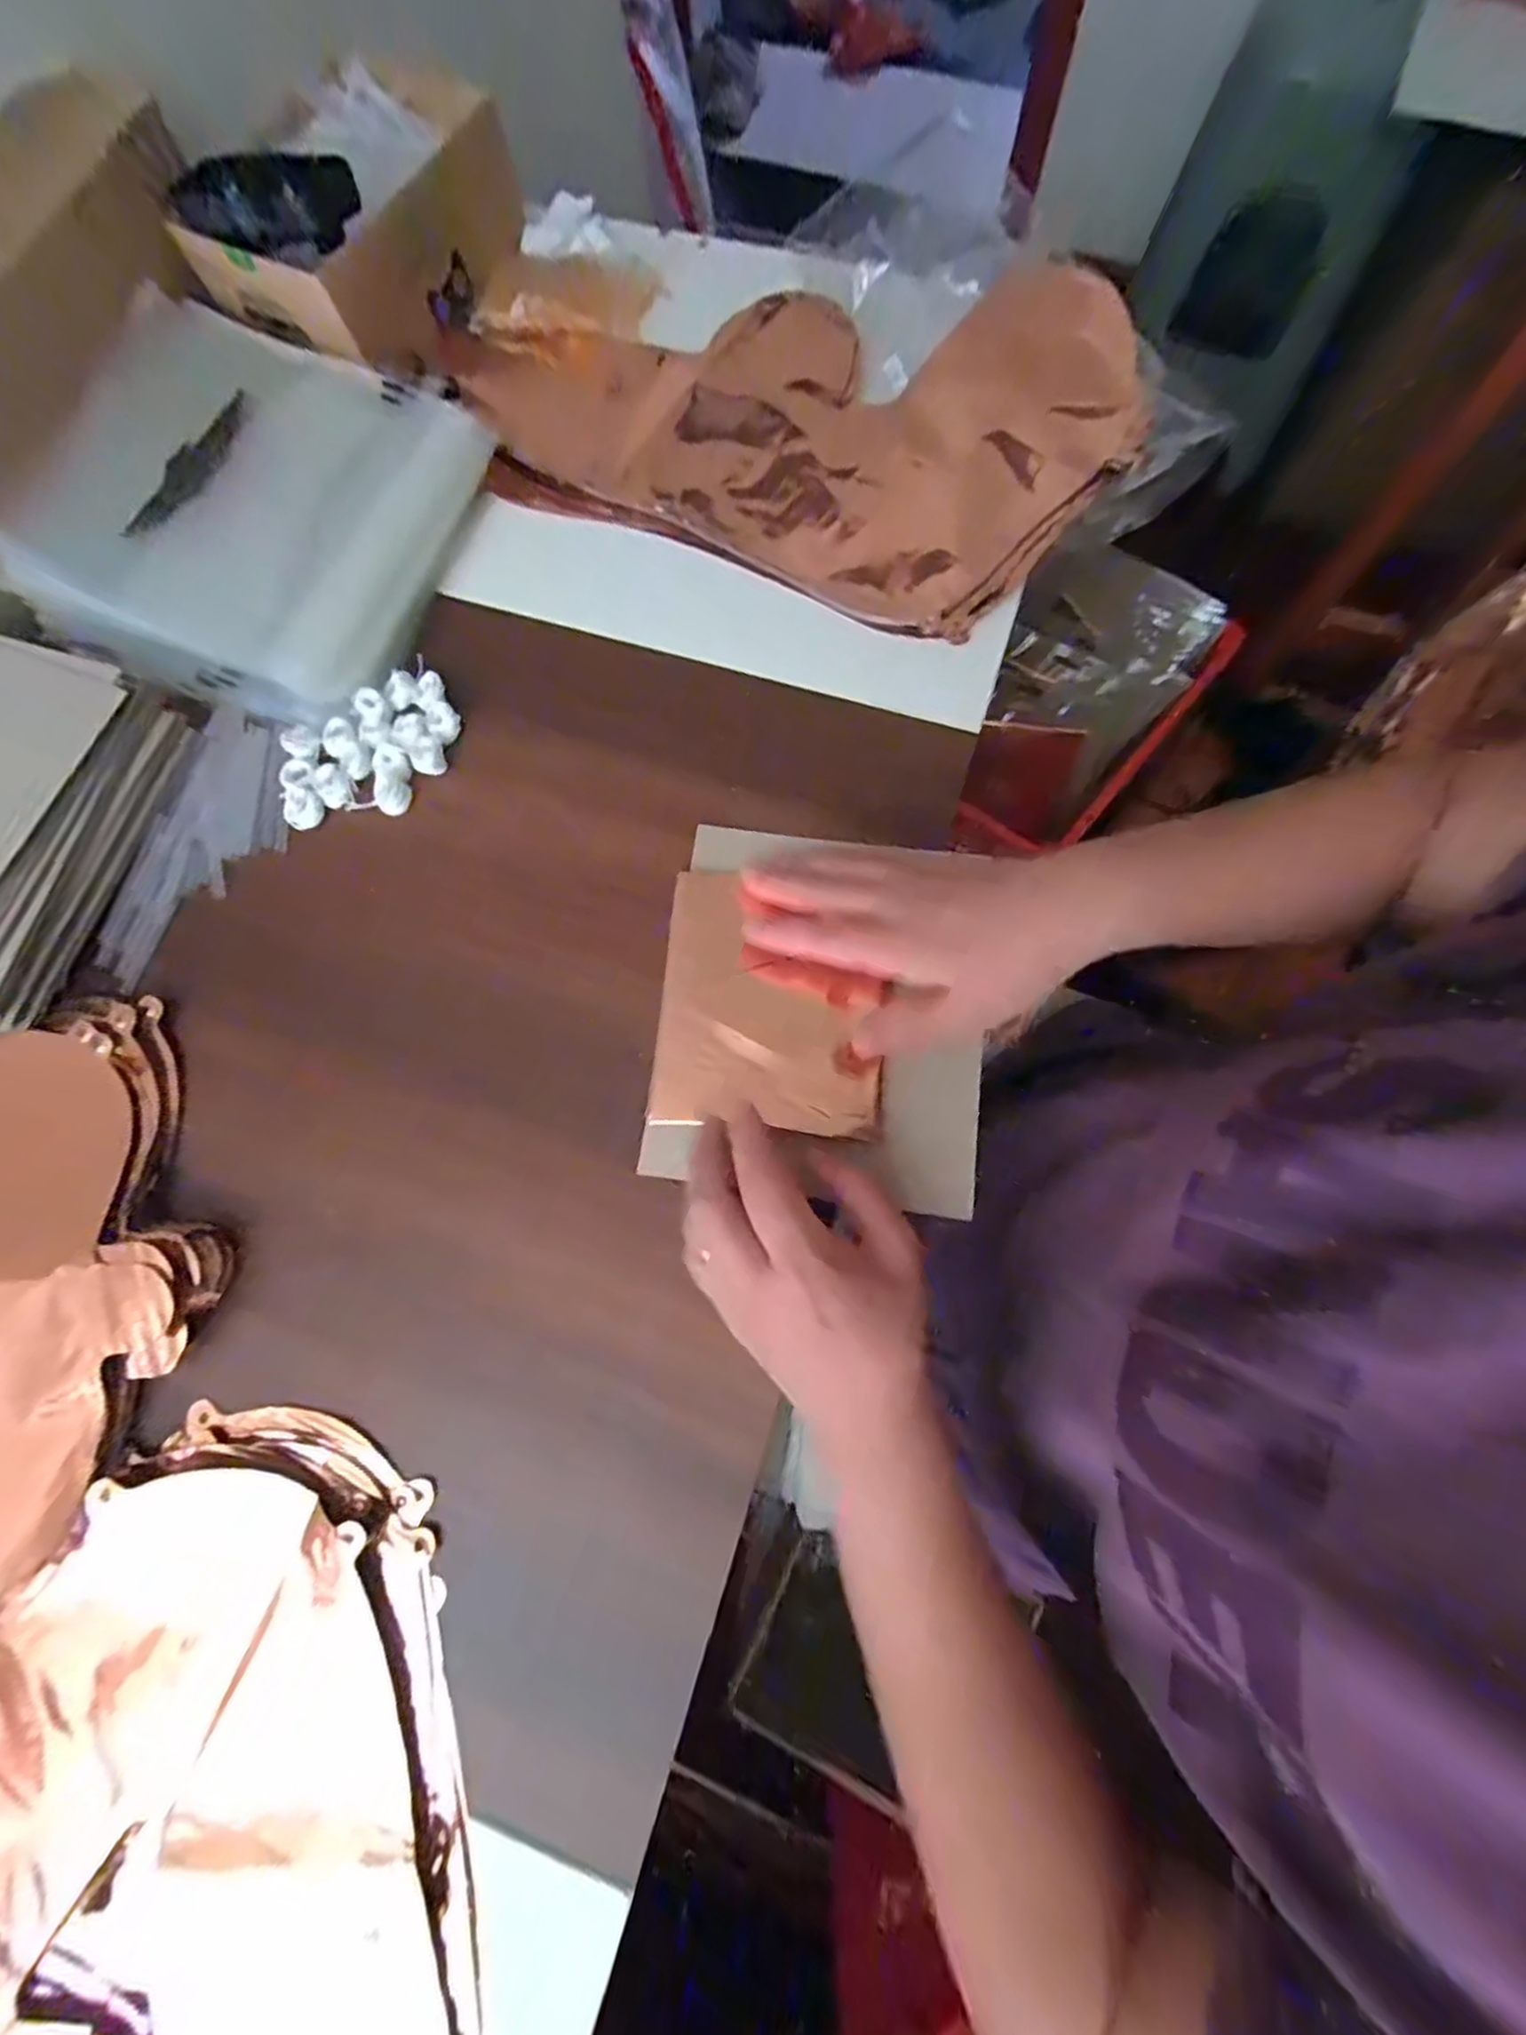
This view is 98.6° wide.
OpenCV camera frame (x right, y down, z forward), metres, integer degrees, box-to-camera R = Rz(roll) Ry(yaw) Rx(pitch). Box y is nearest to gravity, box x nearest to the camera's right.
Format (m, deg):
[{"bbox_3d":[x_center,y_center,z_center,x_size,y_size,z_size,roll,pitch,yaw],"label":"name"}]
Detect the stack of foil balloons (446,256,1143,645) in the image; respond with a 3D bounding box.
[{"bbox_3d":[0.012,-0.388,0.423,0.425,0.048,0.237,22,85,8],"label":"stack of foil balloons"}]

